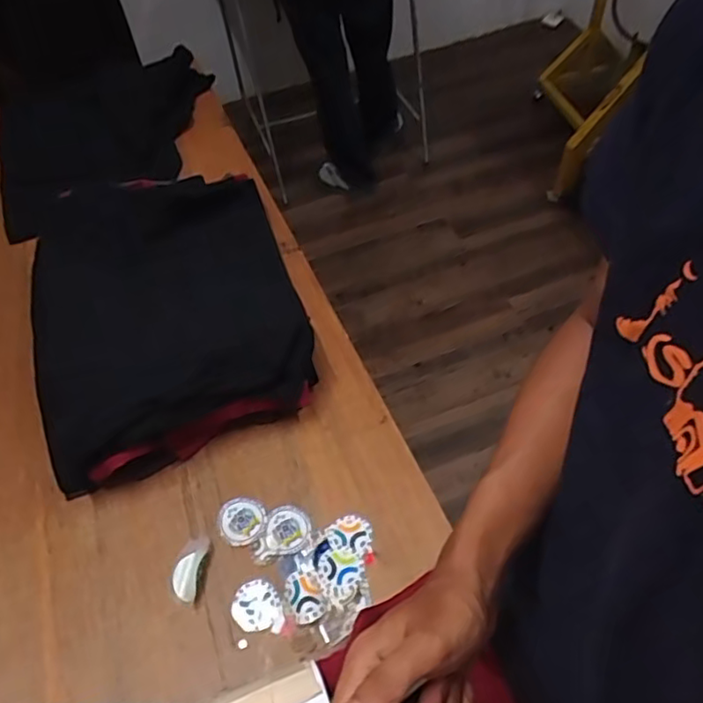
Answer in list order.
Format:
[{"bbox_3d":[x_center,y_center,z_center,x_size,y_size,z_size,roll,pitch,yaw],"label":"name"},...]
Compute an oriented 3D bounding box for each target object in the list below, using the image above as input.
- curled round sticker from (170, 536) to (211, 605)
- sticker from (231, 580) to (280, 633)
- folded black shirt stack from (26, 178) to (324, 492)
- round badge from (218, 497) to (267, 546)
[{"bbox_3d":[-0.196,0.259,0.742,0.038,0.013,0.078,4,52,9],"label":"curled round sticker"},{"bbox_3d":[-0.111,0.295,0.719,0.053,0.004,0.056,-3,53,4],"label":"sticker"},{"bbox_3d":[-0.285,-0.067,0.921,0.374,0.126,0.510,-16,52,-7],"label":"folded black shirt stack"},{"bbox_3d":[-0.136,0.211,0.777,0.058,0.005,0.060,-3,51,3],"label":"round badge"}]

